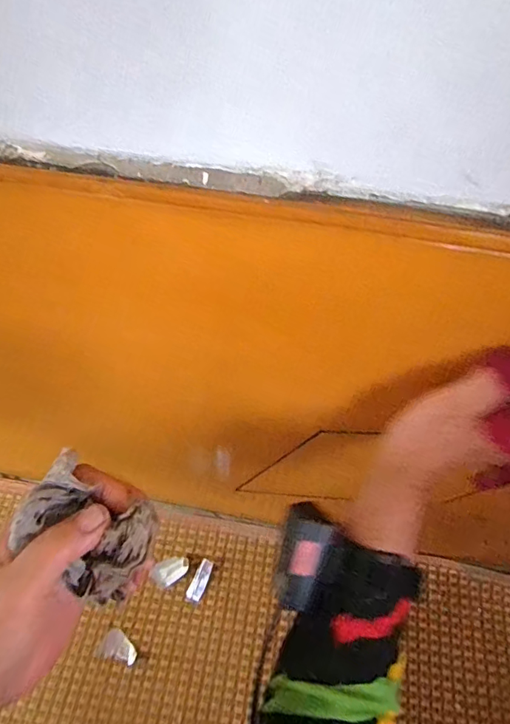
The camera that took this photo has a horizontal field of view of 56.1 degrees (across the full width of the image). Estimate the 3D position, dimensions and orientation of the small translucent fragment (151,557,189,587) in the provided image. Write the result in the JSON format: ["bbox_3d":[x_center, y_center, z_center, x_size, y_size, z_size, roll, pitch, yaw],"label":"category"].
[{"bbox_3d":[-0.116,0.289,0.661,0.050,0.004,0.029,-19,60,-15],"label":"small translucent fragment"}]

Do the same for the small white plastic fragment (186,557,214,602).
[{"bbox_3d":[-0.074,0.300,0.658,0.021,0.005,0.052,23,59,12],"label":"small white plastic fragment"}]

